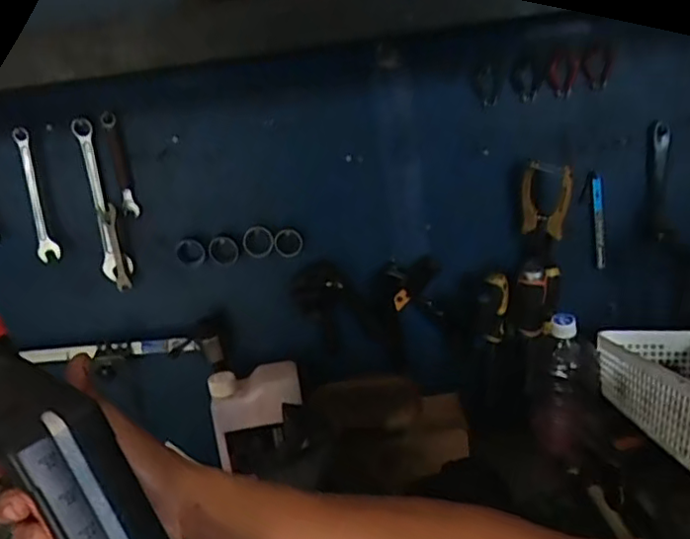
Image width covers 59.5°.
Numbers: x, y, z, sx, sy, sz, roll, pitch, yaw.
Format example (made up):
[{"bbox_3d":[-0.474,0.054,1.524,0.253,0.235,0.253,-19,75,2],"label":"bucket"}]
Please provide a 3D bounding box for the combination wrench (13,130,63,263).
[{"bbox_3d":[-0.415,-0.100,0.816,0.031,0.179,0.004,-4,14,2],"label":"combination wrench"}]

